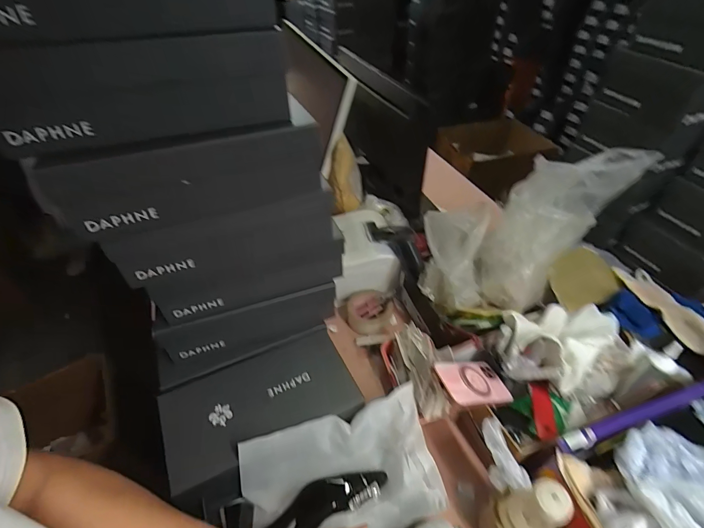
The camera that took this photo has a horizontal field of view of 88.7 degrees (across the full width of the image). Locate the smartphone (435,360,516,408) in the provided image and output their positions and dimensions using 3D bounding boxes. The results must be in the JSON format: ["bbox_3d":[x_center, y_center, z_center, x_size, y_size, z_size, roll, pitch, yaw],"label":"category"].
[{"bbox_3d":[0.193,0.186,0.567,0.135,0.012,0.077,7,37,-34],"label":"smartphone"}]

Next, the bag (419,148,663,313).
[{"bbox_3d":[0.306,-0.052,0.650,0.340,0.245,0.149,1,44,1],"label":"bag"}]

